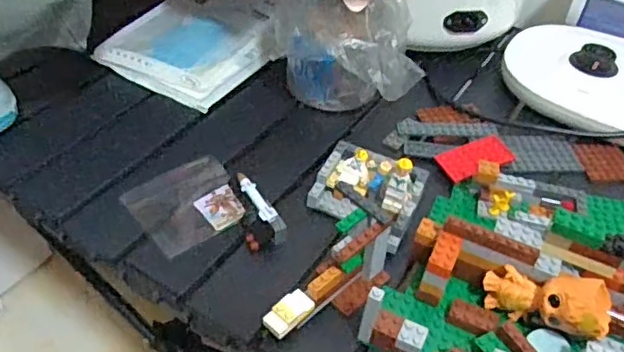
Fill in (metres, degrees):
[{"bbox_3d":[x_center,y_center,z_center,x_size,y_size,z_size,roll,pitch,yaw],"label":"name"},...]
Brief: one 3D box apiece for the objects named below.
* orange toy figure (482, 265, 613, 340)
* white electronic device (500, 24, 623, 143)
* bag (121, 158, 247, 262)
[{"bbox_3d":[0.151,0.079,0.390,0.076,0.035,0.035,5,33,43],"label":"orange toy figure"},{"bbox_3d":[0.314,-0.095,0.611,0.229,0.030,0.173,19,44,14],"label":"white electronic device"},{"bbox_3d":[-0.096,0.020,0.474,0.081,0.005,0.076,-27,51,-31],"label":"bag"}]

